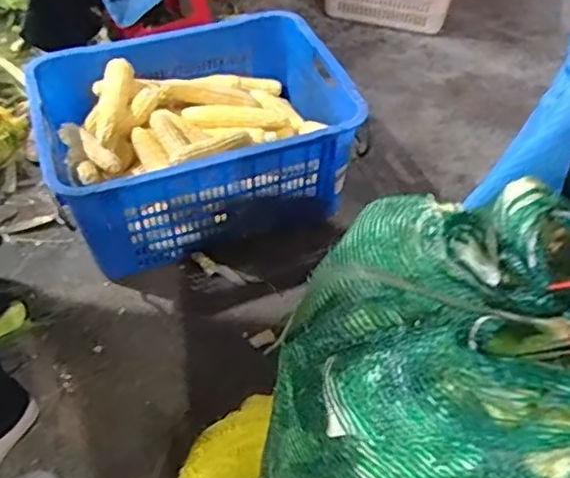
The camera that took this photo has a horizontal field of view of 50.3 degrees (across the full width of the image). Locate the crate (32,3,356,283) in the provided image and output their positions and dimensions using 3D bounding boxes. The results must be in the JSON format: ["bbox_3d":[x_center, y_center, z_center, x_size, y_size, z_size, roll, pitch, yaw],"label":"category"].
[{"bbox_3d":[-0.184,-0.212,1.277,0.580,0.264,0.434,-16,53,-14],"label":"crate"}]

